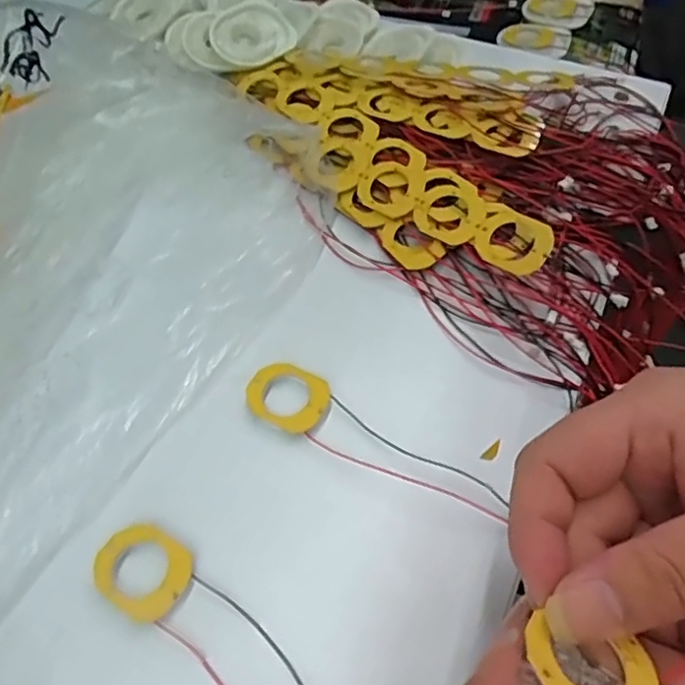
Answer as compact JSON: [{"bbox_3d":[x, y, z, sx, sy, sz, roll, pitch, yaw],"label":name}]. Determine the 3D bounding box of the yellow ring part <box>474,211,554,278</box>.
[{"bbox_3d":[0.091,-0.053,0.332,0.039,0.004,0.032,28,78,25],"label":"yellow ring part"}]

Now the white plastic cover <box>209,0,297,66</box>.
[{"bbox_3d":[-0.062,-0.218,0.438,0.057,0.016,0.052,-5,55,-2],"label":"white plastic cover"}]

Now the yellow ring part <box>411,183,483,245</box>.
[{"bbox_3d":[0.059,-0.072,0.348,0.038,0.005,0.033,23,78,21],"label":"yellow ring part"}]

